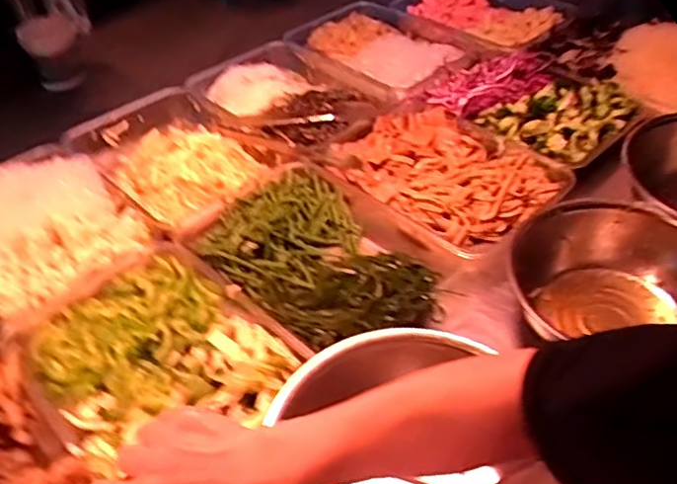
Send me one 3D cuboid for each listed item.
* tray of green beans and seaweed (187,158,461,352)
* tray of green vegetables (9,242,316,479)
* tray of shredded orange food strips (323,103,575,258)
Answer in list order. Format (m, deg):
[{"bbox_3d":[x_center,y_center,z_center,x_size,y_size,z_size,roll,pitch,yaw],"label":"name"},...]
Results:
[{"bbox_3d":[-0.015,0.022,0.903,0.354,0.064,0.259,31,53,32],"label":"tray of green beans and seaweed"},{"bbox_3d":[-0.222,0.140,0.781,0.261,0.073,0.346,-33,50,-28],"label":"tray of green vegetables"},{"bbox_3d":[0.162,-0.106,1.038,0.347,0.057,0.265,31,53,32],"label":"tray of shredded orange food strips"}]

